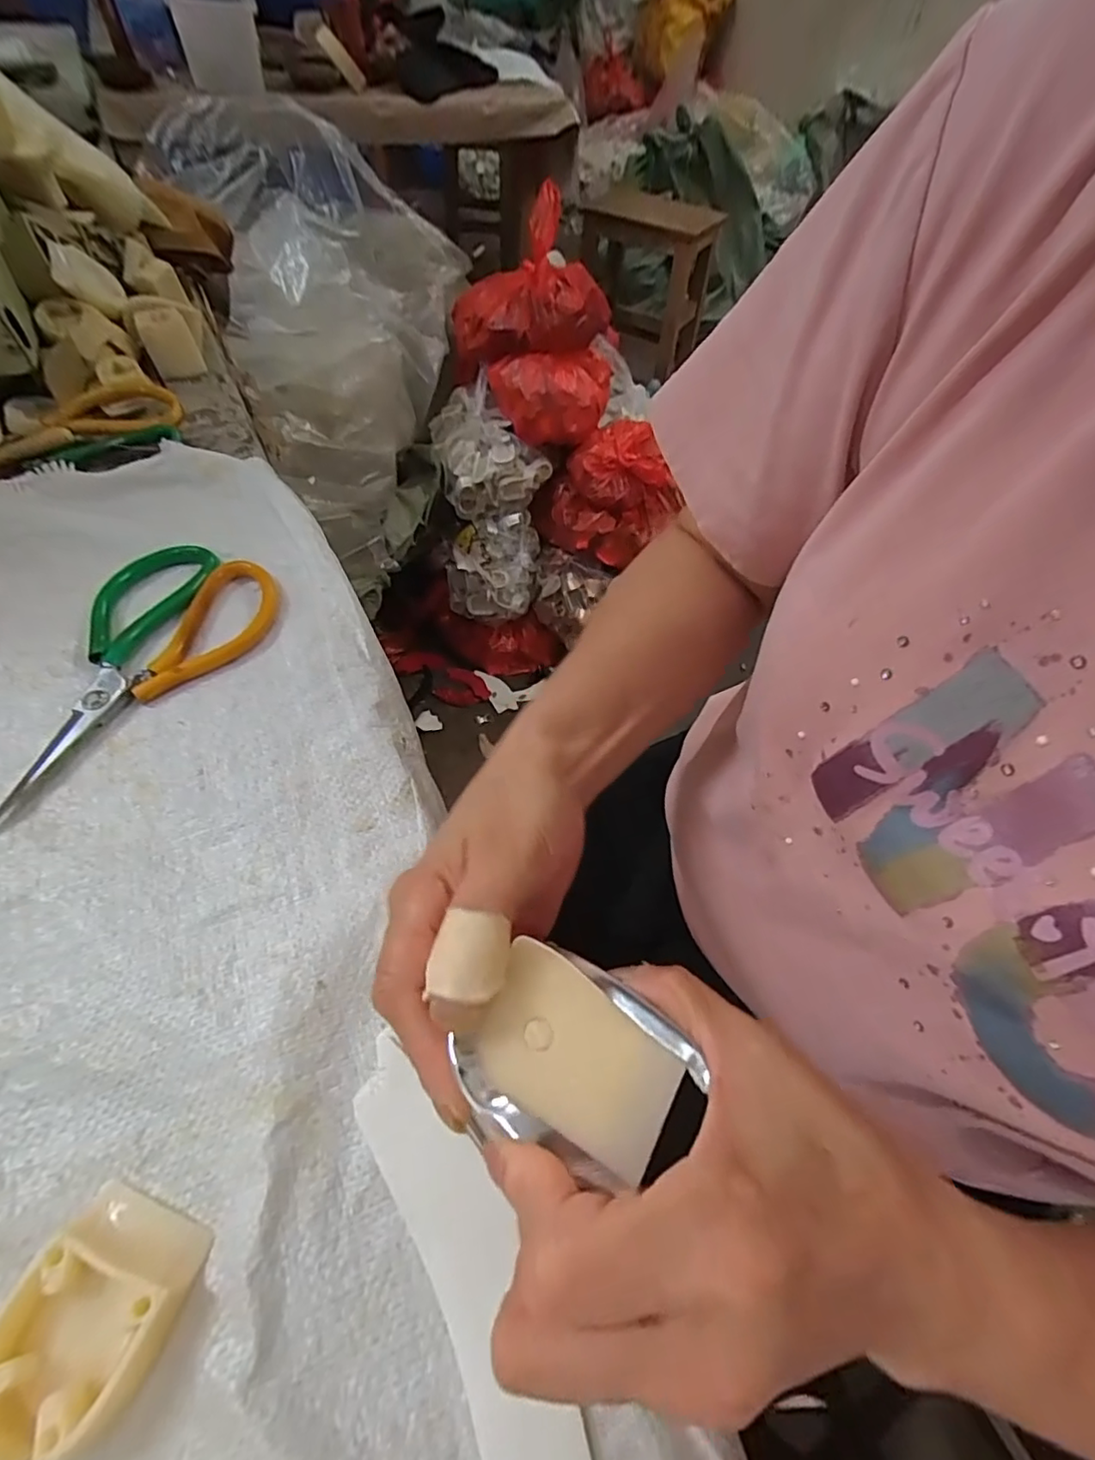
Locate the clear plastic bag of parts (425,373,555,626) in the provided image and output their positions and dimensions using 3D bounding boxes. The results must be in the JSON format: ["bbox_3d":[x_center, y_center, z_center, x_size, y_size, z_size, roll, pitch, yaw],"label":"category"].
[{"bbox_3d":[-0.100,-0.432,1.093,0.206,0.117,0.431,-6,101,-7],"label":"clear plastic bag of parts"}]

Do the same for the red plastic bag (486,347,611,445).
[{"bbox_3d":[0.018,-0.595,1.052,0.216,0.134,0.138,-12,58,-13],"label":"red plastic bag"}]

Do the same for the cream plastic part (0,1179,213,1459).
[{"bbox_3d":[-0.149,0.188,0.186,0.050,0.021,0.056,16,58,7],"label":"cream plastic part"}]

